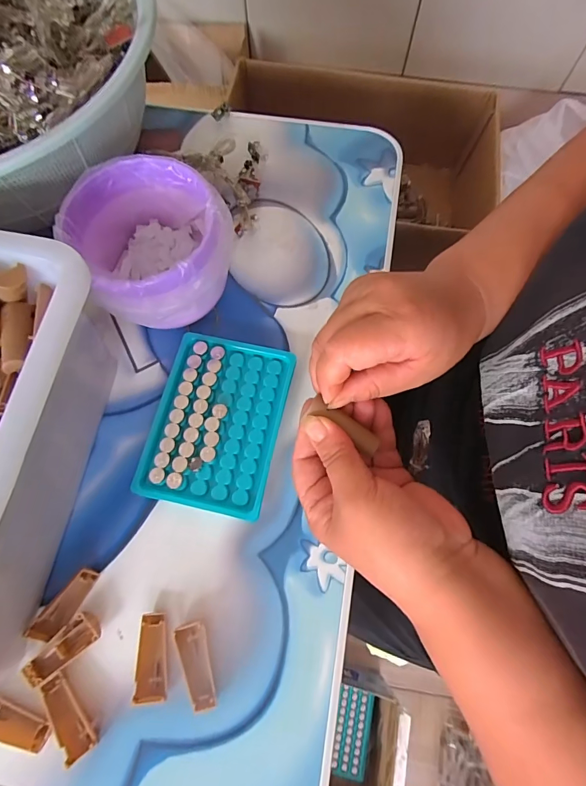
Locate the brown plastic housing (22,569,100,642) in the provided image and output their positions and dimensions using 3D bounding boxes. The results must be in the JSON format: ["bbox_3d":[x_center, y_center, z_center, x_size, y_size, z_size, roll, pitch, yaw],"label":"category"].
[{"bbox_3d":[-0.155,0.143,0.268,0.018,0.010,0.049,34,75,10],"label":"brown plastic housing"}]

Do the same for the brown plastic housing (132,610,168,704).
[{"bbox_3d":[-0.093,0.173,0.261,0.018,0.010,0.049,-4,71,-1],"label":"brown plastic housing"}]

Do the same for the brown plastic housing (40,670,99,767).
[{"bbox_3d":[-0.143,0.203,0.248,0.019,0.006,0.048,-37,75,-12],"label":"brown plastic housing"}]

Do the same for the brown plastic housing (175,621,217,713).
[{"bbox_3d":[-0.063,0.177,0.259,0.018,0.009,0.049,-18,72,-6],"label":"brown plastic housing"}]

